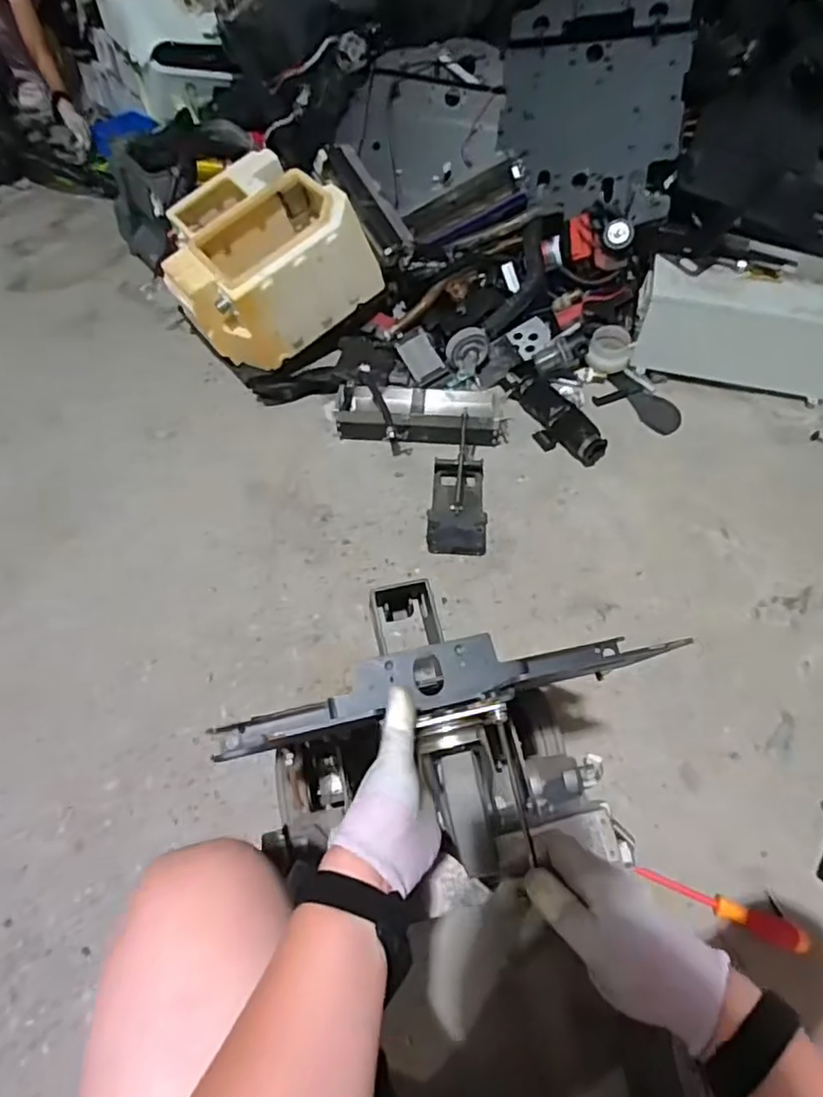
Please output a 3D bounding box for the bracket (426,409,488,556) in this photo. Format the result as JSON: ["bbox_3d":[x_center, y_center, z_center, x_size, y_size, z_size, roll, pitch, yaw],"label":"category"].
[{"bbox_3d":[0.089,-0.127,1.190,0.110,0.115,0.271,2,53,2],"label":"bracket"}]

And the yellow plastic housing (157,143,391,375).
[{"bbox_3d":[-0.346,-0.661,1.432,0.414,0.252,0.392,-30,60,-16],"label":"yellow plastic housing"}]

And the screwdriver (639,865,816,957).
[{"bbox_3d":[0.401,0.465,0.816,0.201,0.031,0.034,19,56,14],"label":"screwdriver"}]

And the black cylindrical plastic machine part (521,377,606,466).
[{"bbox_3d":[0.302,-0.271,1.321,0.097,0.062,0.244,-23,56,-16],"label":"black cylindrical plastic machine part"}]

